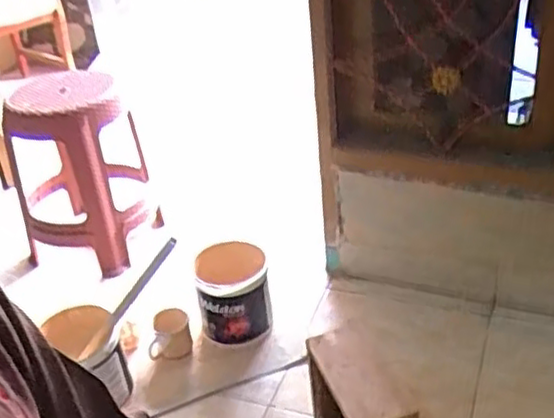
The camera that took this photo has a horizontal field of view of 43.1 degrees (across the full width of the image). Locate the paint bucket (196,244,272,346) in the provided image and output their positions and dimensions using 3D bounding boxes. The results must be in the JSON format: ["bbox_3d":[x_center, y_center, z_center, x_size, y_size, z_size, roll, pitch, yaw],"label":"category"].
[{"bbox_3d":[-0.096,0.185,1.554,0.156,0.180,0.181,-6,34,0],"label":"paint bucket"}]

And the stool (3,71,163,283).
[{"bbox_3d":[-0.548,-0.115,1.891,0.345,0.476,0.372,-9,34,-5],"label":"stool"}]

